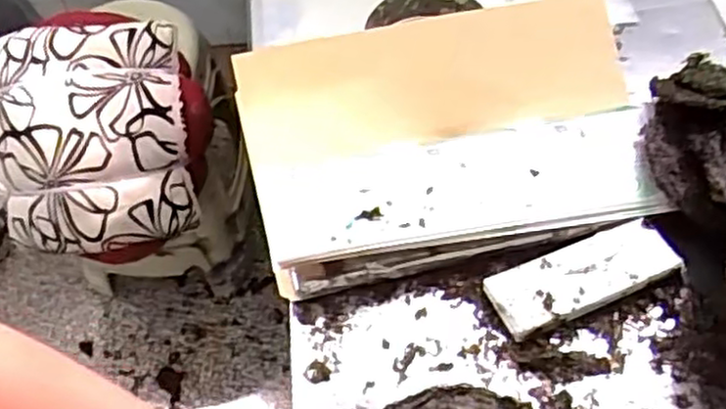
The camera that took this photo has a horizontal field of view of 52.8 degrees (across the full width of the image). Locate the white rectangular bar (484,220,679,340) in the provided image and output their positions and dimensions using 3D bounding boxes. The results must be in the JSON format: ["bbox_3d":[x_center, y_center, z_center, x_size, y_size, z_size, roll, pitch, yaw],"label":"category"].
[{"bbox_3d":[0.232,0.078,0.772,0.201,0.032,0.068,-19,55,-12],"label":"white rectangular bar"}]

